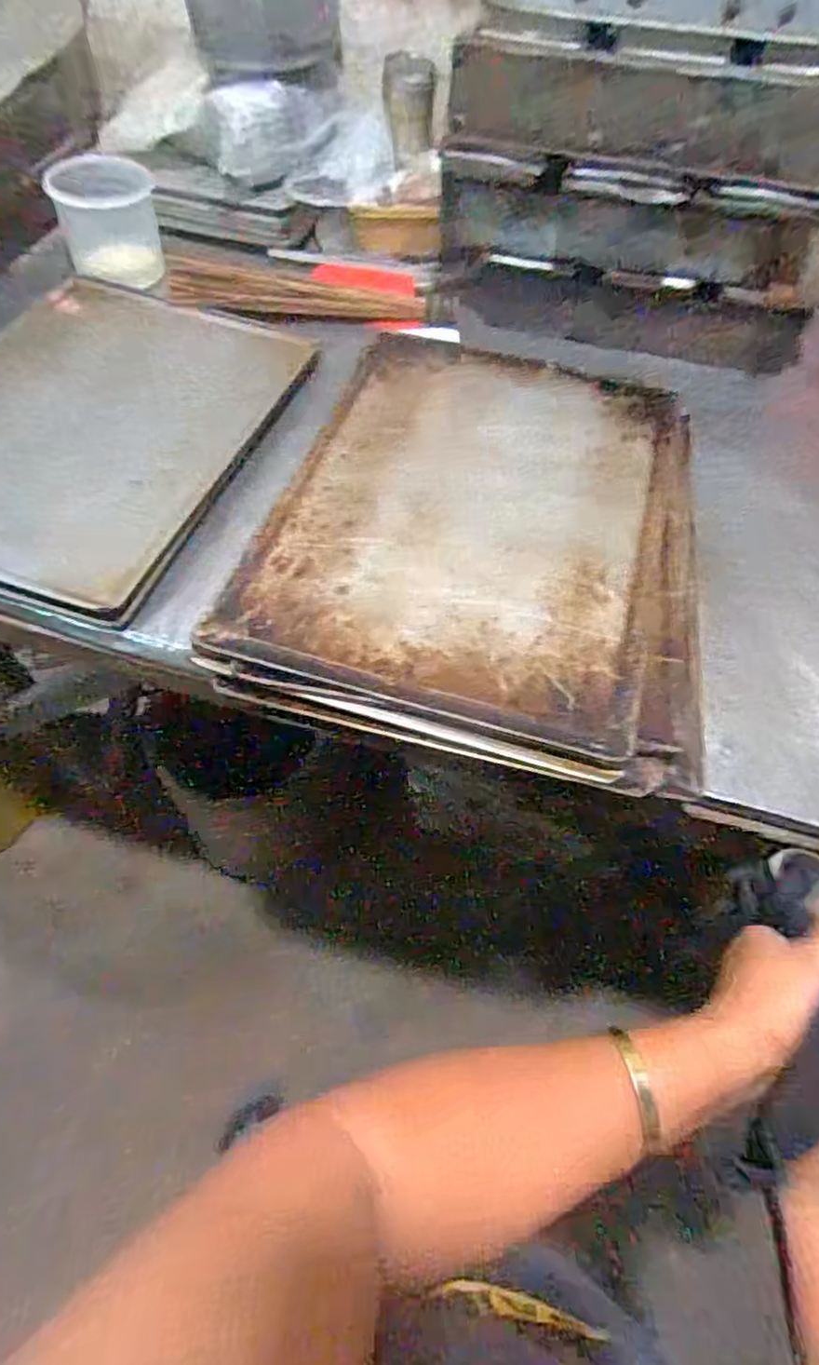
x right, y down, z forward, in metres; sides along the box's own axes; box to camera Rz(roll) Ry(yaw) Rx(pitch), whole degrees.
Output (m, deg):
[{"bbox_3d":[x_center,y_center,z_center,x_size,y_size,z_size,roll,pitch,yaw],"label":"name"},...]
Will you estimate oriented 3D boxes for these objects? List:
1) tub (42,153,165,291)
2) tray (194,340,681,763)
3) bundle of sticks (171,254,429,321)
[{"bbox_3d":[-0.372,-0.572,0.842,0.117,0.108,0.116,-9,58,-8],"label":"tub"},{"bbox_3d":[0.059,-0.162,0.603,0.328,0.018,0.437,15,58,7],"label":"tray"},{"bbox_3d":[-0.146,-0.514,0.883,0.329,0.029,0.098,4,58,0],"label":"bundle of sticks"}]

